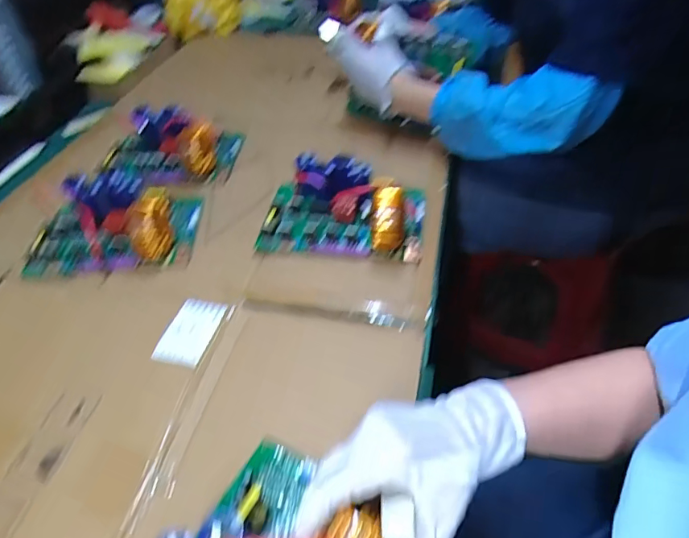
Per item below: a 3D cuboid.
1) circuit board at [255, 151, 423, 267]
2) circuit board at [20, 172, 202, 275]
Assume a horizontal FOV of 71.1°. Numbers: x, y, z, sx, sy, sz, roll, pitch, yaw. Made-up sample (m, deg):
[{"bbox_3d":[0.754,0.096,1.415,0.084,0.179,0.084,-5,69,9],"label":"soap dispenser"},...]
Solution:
[{"bbox_3d":[-0.001,-0.080,0.587,0.194,0.066,0.133,6,46,10],"label":"circuit board"},{"bbox_3d":[-0.282,-0.065,0.596,0.190,0.063,0.135,-6,45,-2],"label":"circuit board"}]

